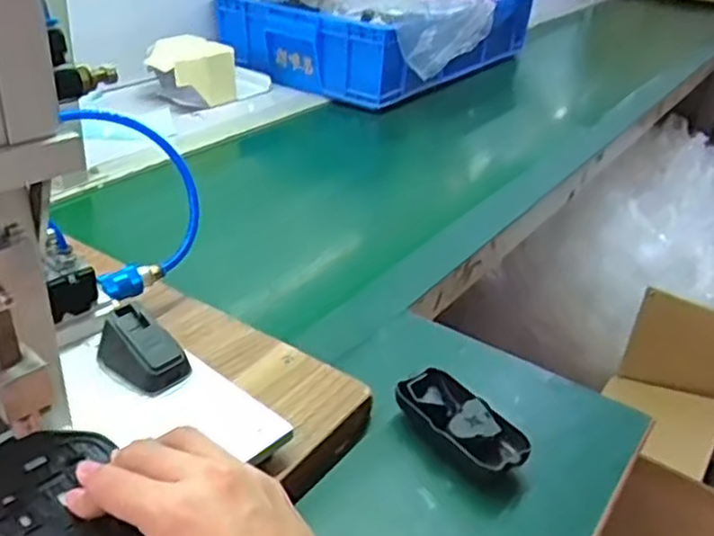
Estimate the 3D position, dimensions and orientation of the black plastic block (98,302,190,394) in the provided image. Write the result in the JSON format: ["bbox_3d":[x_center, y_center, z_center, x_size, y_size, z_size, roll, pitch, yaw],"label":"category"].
[{"bbox_3d":[-0.156,0.059,0.517,0.060,0.039,0.041,25,37,29],"label":"black plastic block"}]

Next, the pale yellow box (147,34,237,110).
[{"bbox_3d":[-0.265,-0.317,1.158,0.136,0.098,0.080,-8,34,-21],"label":"pale yellow box"}]

